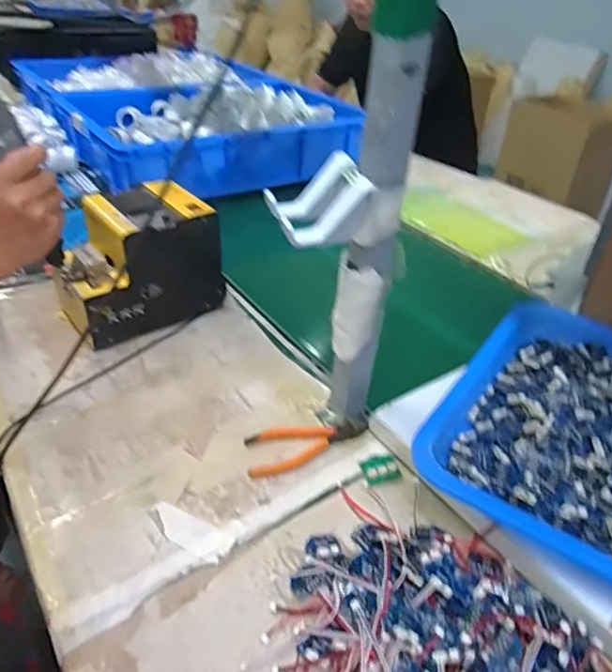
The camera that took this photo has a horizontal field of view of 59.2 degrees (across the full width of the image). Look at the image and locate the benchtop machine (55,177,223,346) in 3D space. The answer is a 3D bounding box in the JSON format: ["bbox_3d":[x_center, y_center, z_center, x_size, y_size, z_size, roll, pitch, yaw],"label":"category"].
[{"bbox_3d":[-0.217,-0.093,0.686,0.191,0.147,0.124,-23,43,-33],"label":"benchtop machine"}]

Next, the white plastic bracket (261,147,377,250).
[{"bbox_3d":[0.008,-0.112,0.427,0.039,0.075,0.059,24,25,-45],"label":"white plastic bracket"}]

